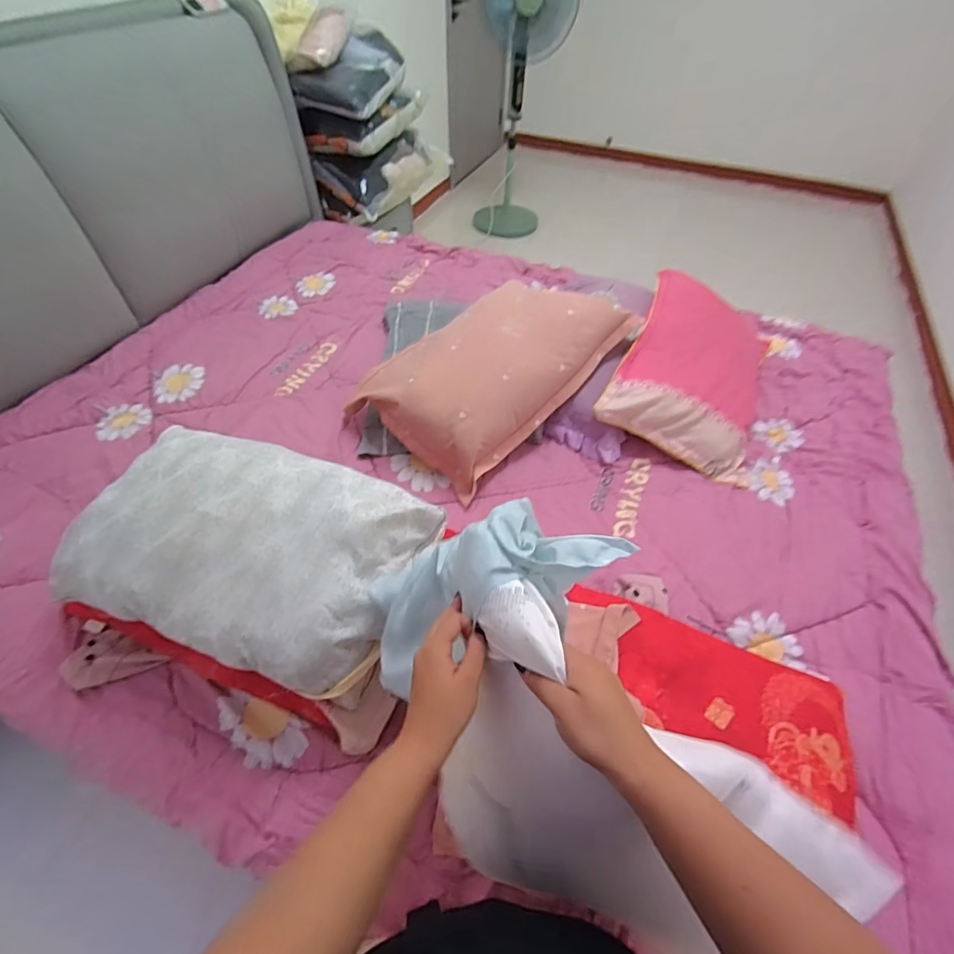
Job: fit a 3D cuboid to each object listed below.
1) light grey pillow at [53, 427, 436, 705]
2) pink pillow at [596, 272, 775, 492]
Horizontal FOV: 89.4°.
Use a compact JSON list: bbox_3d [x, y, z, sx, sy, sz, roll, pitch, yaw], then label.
[{"bbox_3d":[-0.374,0.097,0.778,0.547,0.127,0.339,16,53,11],"label":"light grey pillow"},{"bbox_3d":[0.573,-0.285,1.283,0.370,0.165,0.564,20,54,14],"label":"pink pillow"}]

